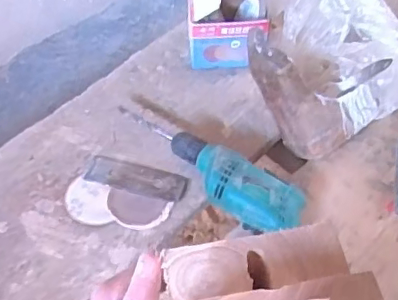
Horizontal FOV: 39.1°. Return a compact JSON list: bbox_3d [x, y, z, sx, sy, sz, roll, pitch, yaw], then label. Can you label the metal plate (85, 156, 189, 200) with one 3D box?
[{"bbox_3d":[-0.095,0.043,0.866,0.156,0.004,0.055,12,54,8],"label":"metal plate"}]

